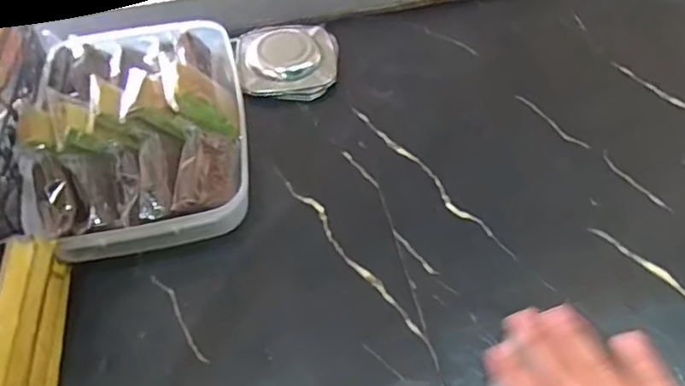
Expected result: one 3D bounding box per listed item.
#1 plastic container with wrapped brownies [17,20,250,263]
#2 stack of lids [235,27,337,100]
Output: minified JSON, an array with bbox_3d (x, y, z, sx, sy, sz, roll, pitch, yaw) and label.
[{"bbox_3d":[-0.196,-0.066,0.559,0.194,0.080,0.278,-10,53,-6],"label":"plastic container with wrapped brownies"},{"bbox_3d":[-0.062,-0.151,0.655,0.110,0.021,0.108,-3,53,0],"label":"stack of lids"}]

